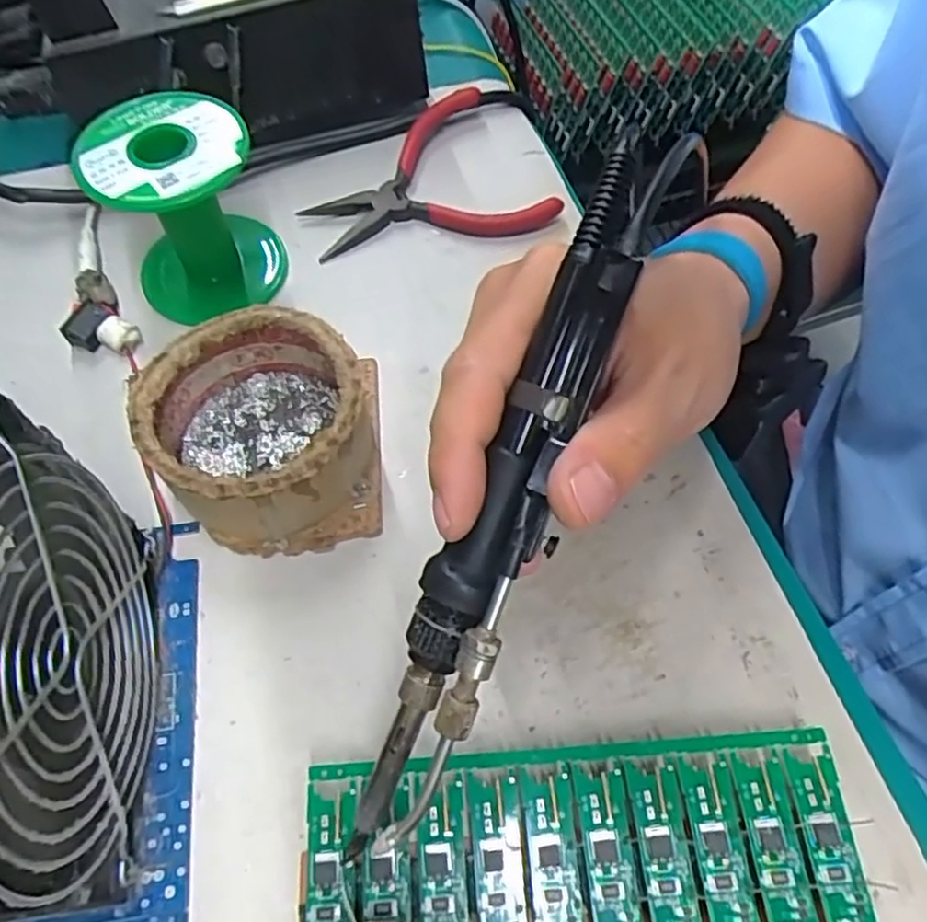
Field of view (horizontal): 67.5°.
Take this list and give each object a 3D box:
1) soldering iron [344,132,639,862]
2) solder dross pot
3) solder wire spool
[{"bbox_3d":[0.009,0.017,0.191,0.026,0.020,0.211,22,95,12],"label":"soldering iron"},{"bbox_3d":[-0.078,-0.012,0.275,0.084,0.046,0.085,-5,61,-2],"label":"solder dross pot"},{"bbox_3d":[-0.122,-0.110,0.313,0.065,0.075,0.065,0,61,0],"label":"solder wire spool"}]

